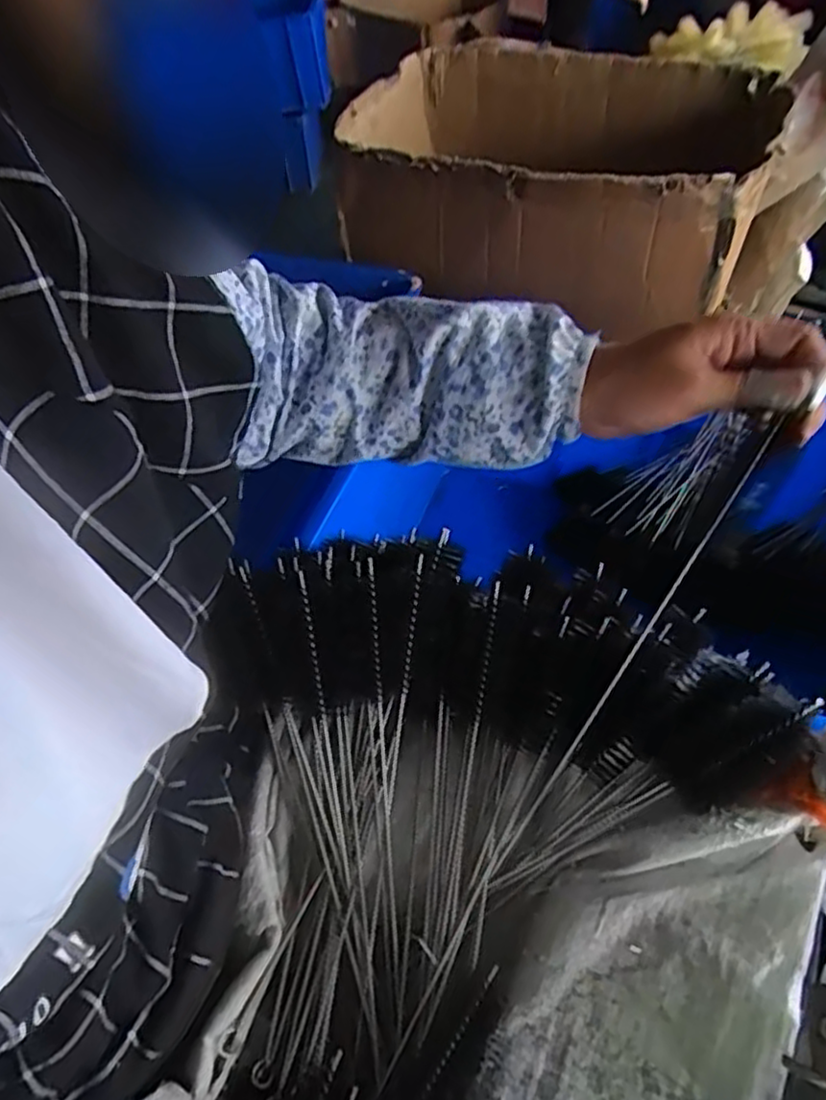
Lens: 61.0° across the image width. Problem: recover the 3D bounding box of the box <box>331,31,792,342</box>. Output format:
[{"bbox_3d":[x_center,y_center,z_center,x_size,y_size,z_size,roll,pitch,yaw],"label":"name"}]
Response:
[{"bbox_3d":[0.223,-0.614,1.136,0.624,0.202,0.477,16,56,18],"label":"box"}]

